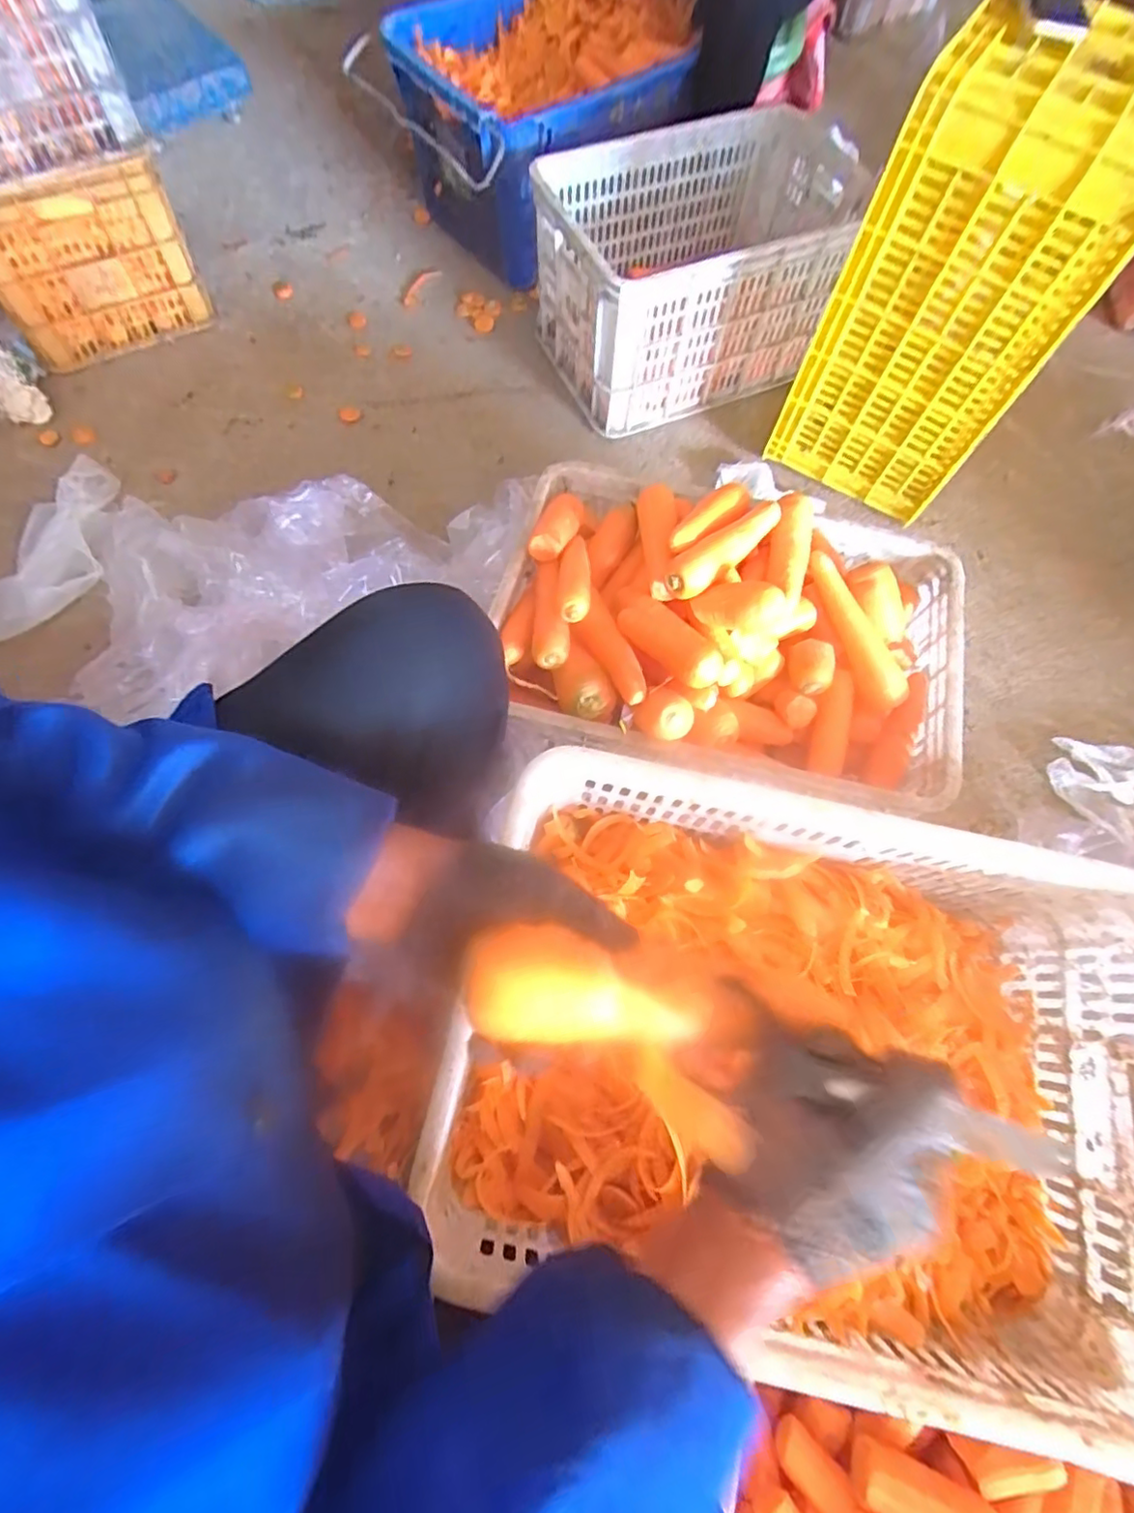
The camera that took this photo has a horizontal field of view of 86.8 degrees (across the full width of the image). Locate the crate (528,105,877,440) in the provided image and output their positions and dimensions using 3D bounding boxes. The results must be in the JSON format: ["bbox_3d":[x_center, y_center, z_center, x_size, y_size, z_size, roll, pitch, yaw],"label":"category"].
[{"bbox_3d":[0.255,-0.890,1.119,0.574,0.272,0.347,-19,71,-8],"label":"crate"}]

